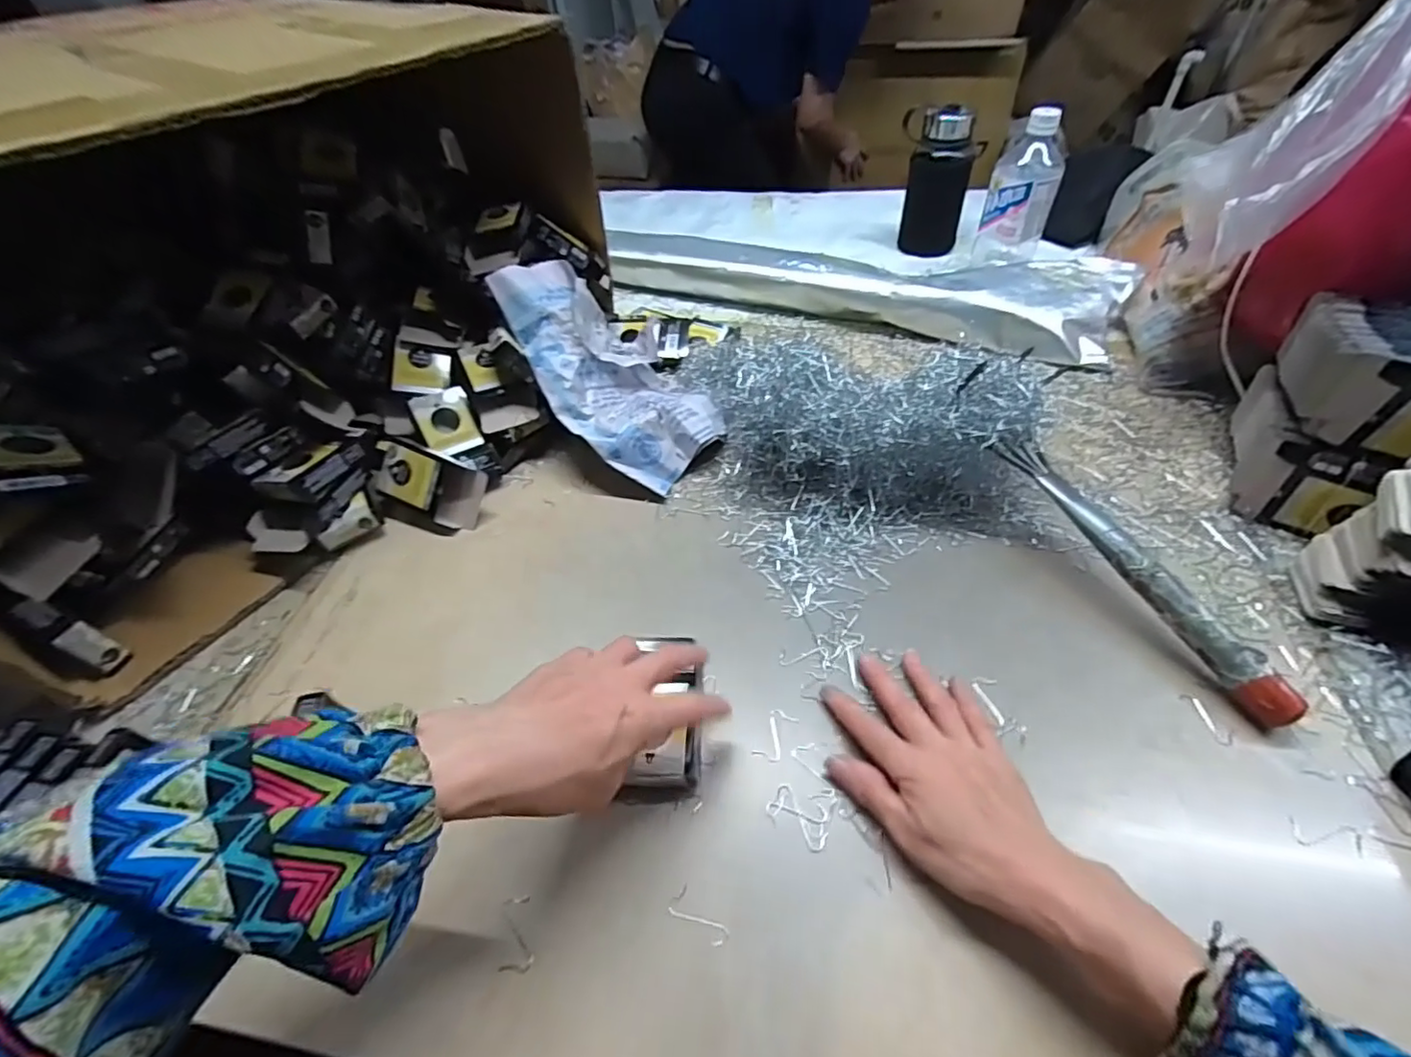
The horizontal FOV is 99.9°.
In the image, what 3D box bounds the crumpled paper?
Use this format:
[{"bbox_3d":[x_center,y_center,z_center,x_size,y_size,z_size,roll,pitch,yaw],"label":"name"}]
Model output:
[{"bbox_3d":[-0.089,-0.154,0.576,0.145,0.148,0.211,-34,53,-24],"label":"crumpled paper"}]

